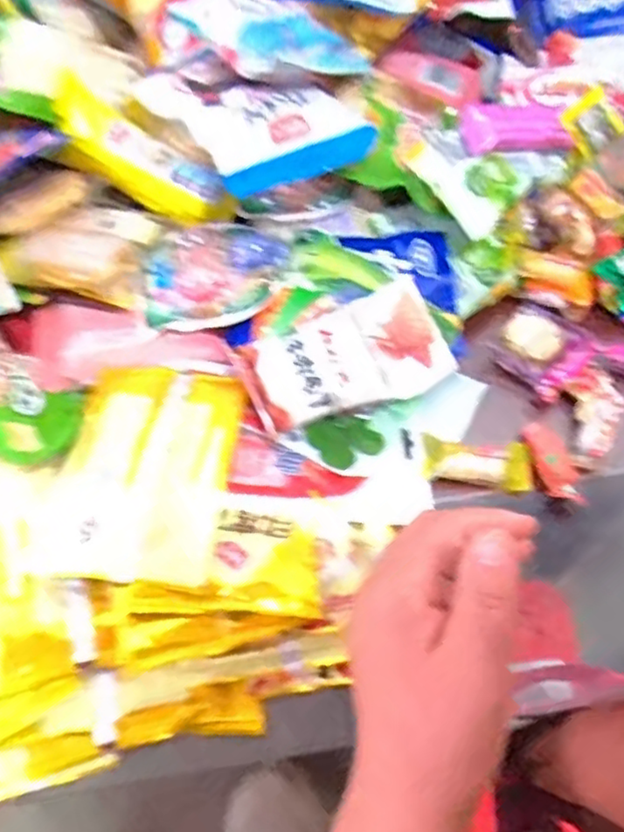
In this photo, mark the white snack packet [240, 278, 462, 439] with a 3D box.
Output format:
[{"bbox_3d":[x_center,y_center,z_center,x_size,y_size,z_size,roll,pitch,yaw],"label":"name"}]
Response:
[{"bbox_3d":[0.020,-0.040,0.437,0.124,0.026,0.079,-20,60,-11],"label":"white snack packet"}]

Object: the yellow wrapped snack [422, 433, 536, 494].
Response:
[{"bbox_3d":[0.110,0.029,0.441,0.074,0.011,0.033,14,60,10],"label":"yellow wrapped snack"}]

